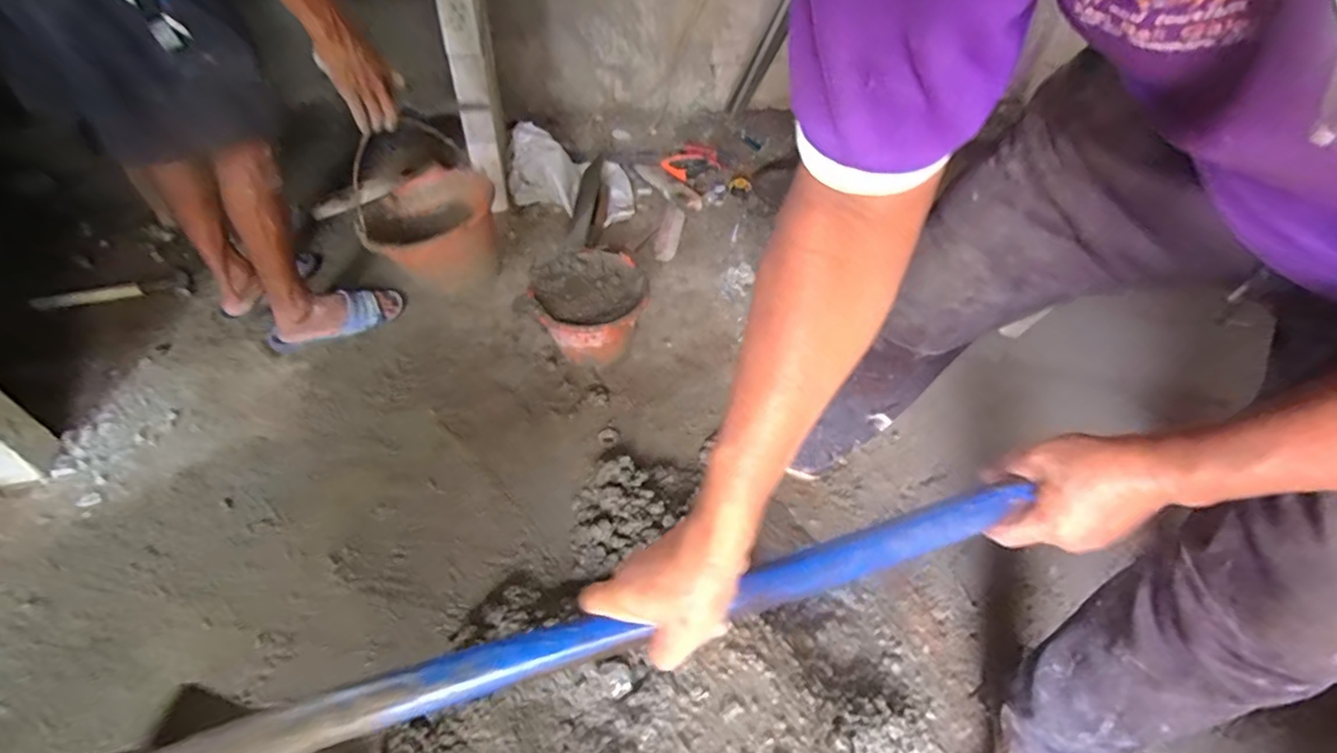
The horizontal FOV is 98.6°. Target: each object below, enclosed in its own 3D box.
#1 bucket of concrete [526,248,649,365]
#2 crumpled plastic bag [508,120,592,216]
[{"bbox_3d":[-0.160,-0.128,1.167,0.219,0.182,0.198,-4,48,-7],"label":"bucket of concrete"},{"bbox_3d":[-0.315,-0.552,1.491,0.173,0.129,0.183,9,47,5],"label":"crumpled plastic bag"}]

